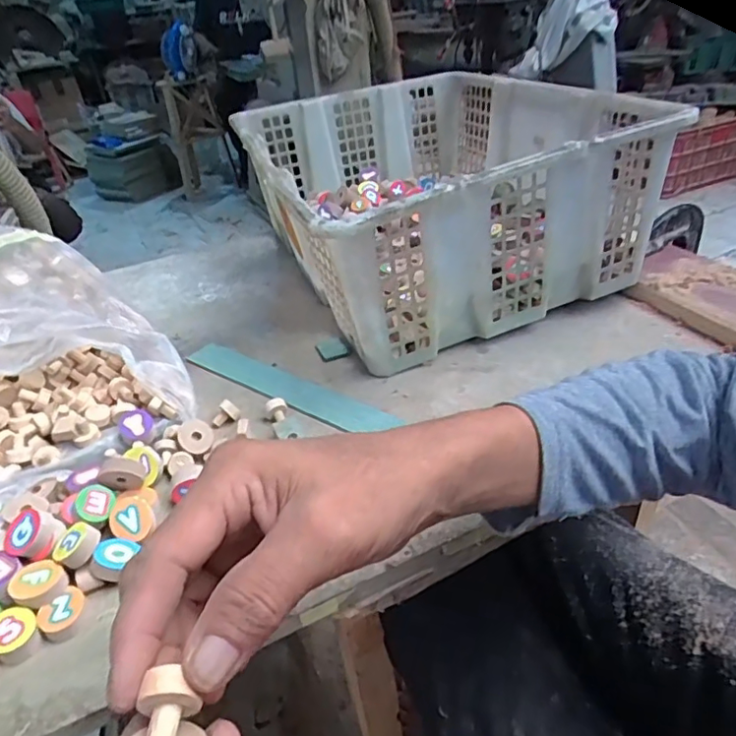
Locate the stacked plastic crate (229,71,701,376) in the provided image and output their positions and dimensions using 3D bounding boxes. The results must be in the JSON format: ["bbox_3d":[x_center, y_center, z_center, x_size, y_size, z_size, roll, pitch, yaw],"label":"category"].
[{"bbox_3d":[0.067,-0.214,0.668,0.362,0.175,0.490,-15,36,-11],"label":"stacked plastic crate"}]

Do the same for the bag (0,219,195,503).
[{"bbox_3d":[-0.324,-0.025,0.495,0.321,0.137,0.227,25,46,37],"label":"bag"}]

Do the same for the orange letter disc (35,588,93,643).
[{"bbox_3d":[-0.184,0.149,0.346,0.028,0.012,0.024,-27,40,-27],"label":"orange letter disc"}]

